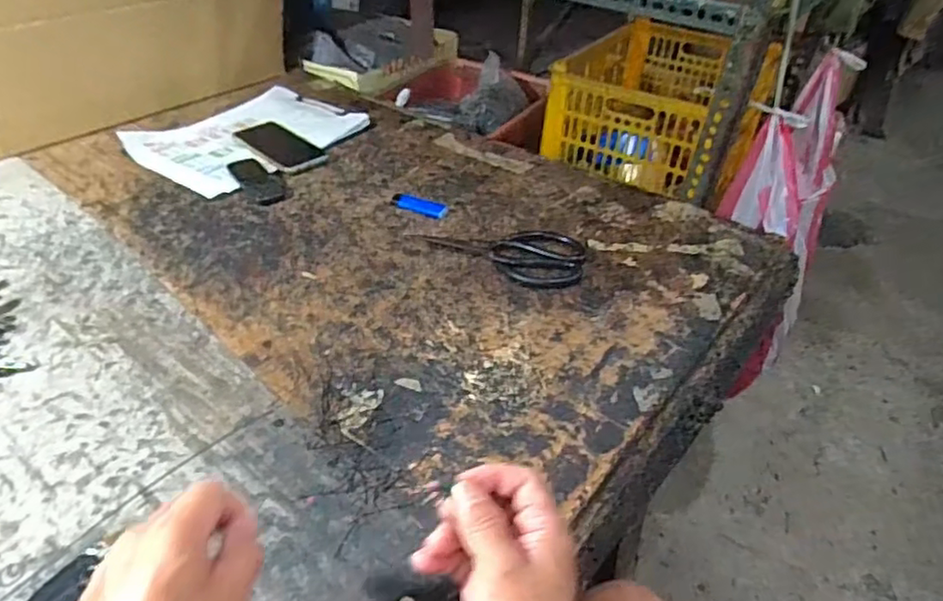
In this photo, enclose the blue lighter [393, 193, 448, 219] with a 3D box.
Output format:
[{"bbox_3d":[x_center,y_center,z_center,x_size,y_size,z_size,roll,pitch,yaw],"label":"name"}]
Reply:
[{"bbox_3d":[-0.070,-0.129,0.842,0.085,0.012,0.027,21,43,22],"label":"blue lighter"}]

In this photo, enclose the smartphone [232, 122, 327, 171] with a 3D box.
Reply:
[{"bbox_3d":[-0.294,-0.239,0.958,0.156,0.010,0.077,31,47,31],"label":"smartphone"}]

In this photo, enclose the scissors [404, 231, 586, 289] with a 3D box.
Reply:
[{"bbox_3d":[0.030,-0.067,0.745,0.215,0.021,0.084,19,42,20],"label":"scissors"}]

